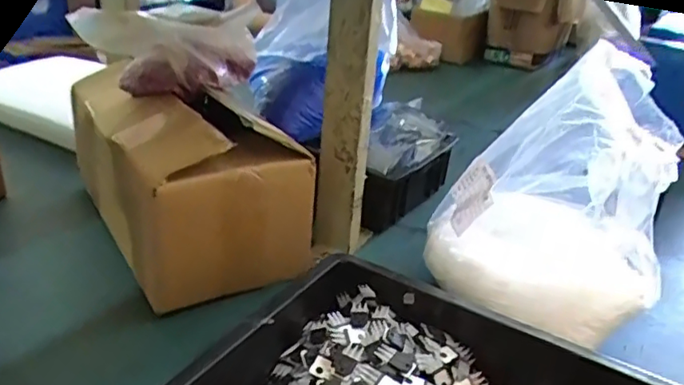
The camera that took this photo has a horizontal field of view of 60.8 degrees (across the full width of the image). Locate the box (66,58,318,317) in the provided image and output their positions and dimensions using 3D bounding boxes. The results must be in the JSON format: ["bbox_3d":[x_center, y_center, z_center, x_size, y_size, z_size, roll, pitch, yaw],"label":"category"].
[{"bbox_3d":[-0.189,-0.029,0.682,0.169,0.180,0.313,-15,33,-34],"label":"box"}]

